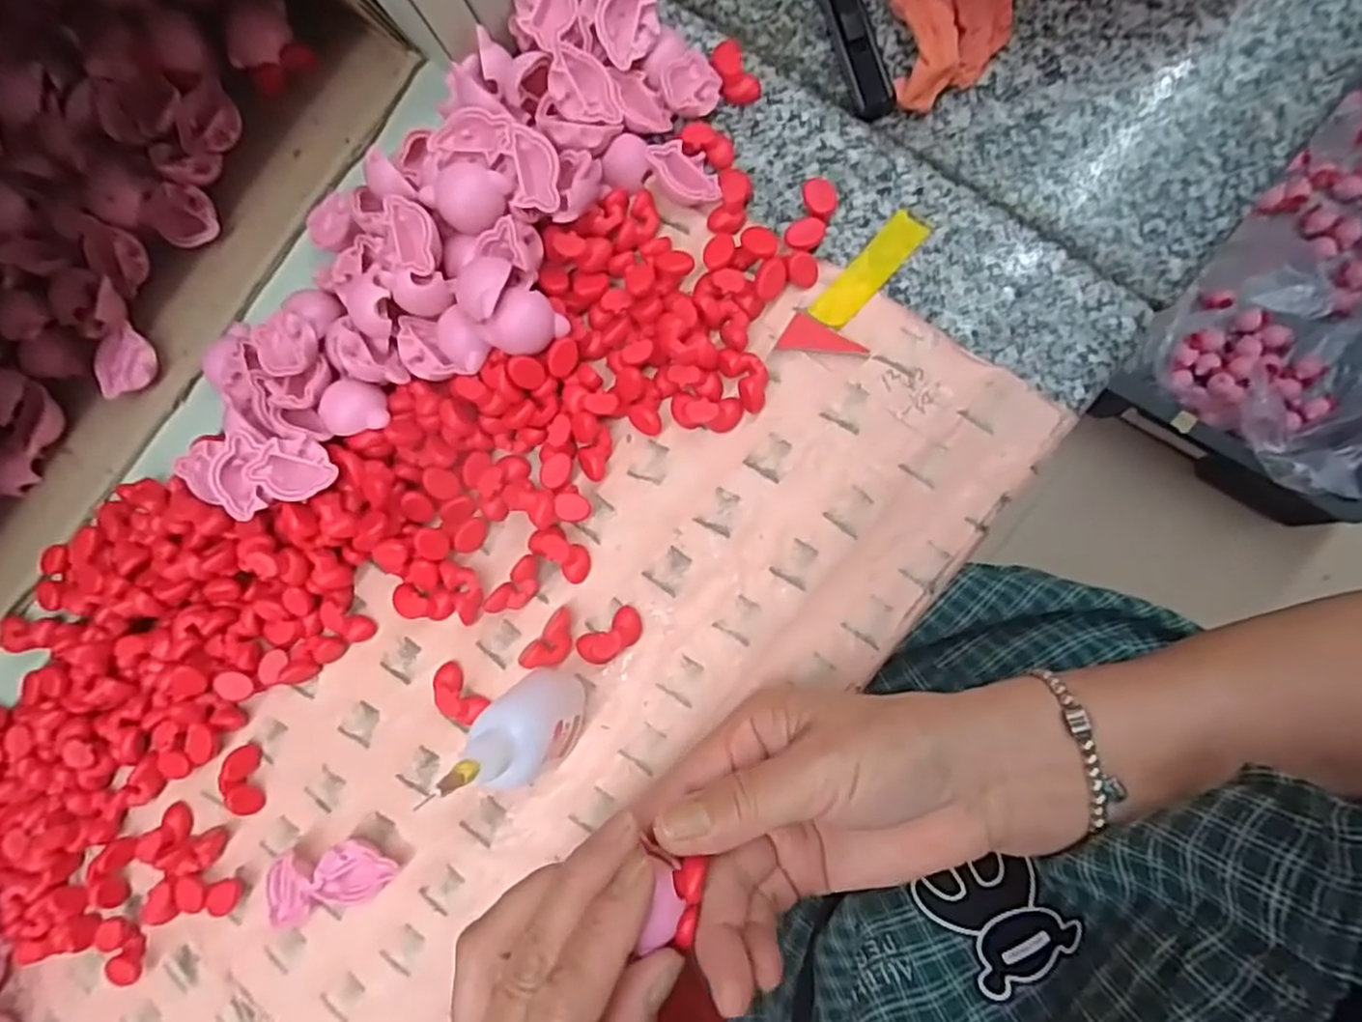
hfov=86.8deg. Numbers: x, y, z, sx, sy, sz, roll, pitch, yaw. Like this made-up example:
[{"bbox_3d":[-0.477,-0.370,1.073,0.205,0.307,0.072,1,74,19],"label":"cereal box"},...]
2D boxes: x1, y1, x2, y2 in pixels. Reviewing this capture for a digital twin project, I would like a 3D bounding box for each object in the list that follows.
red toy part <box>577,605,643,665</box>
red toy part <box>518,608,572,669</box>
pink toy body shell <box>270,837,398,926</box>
[{"bbox_3d":[-0.031,0.056,0.317,0.031,0.014,0.016,-36,80,5],"label":"red toy part"},{"bbox_3d":[-0.057,0.059,0.322,0.016,0.015,0.030,37,92,11],"label":"red toy part"},{"bbox_3d":[-0.160,0.167,0.326,0.064,0.016,0.031,-23,82,8],"label":"pink toy body shell"}]

